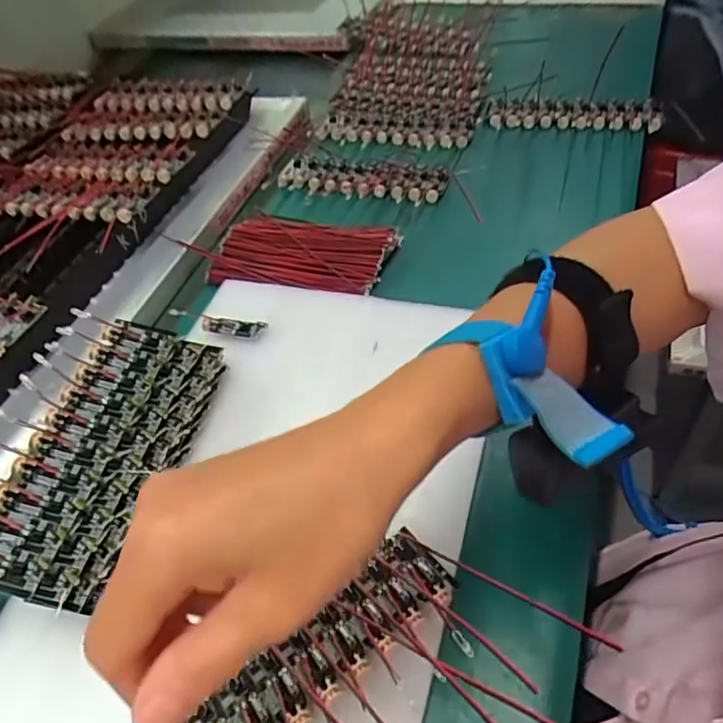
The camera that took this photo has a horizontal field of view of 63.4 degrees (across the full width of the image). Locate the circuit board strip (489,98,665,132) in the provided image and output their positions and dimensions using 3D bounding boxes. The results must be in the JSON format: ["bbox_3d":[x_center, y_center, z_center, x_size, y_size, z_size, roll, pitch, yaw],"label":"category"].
[{"bbox_3d":[0.202,-0.238,0.557,0.155,0.011,0.051,6,50,16],"label":"circuit board strip"}]

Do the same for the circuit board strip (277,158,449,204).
[{"bbox_3d":[-0.002,-0.164,0.528,0.152,0.014,0.059,5,50,15],"label":"circuit board strip"}]

